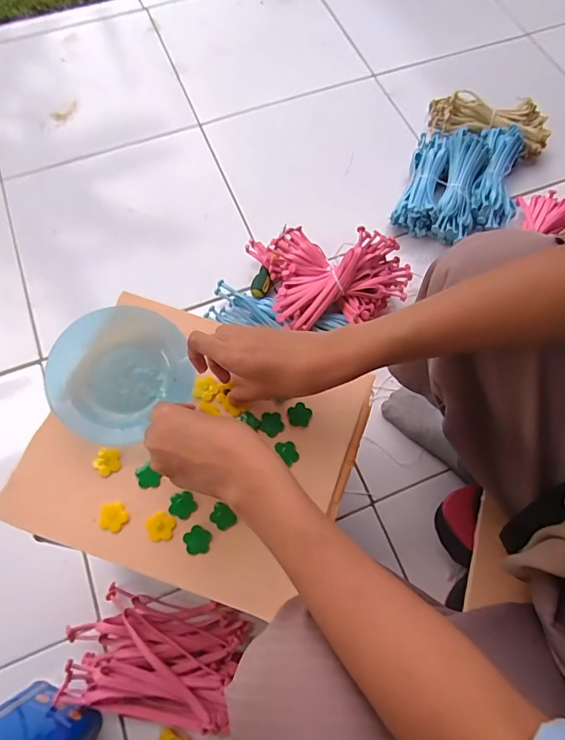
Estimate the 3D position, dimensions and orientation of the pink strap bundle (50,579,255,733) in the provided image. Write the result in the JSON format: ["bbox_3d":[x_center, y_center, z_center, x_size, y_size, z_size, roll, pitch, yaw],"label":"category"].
[{"bbox_3d":[-0.156,0.356,0.527,0.215,0.040,0.131,9,70,2],"label":"pink strap bundle"}]

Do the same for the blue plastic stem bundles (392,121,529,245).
[{"bbox_3d":[0.329,-0.345,0.774,0.198,0.061,0.248,20,70,6],"label":"blue plastic stem bundles"}]

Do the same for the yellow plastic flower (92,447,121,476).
[{"bbox_3d":[-0.160,0.083,0.392,0.024,0.006,0.023,0,70,-1],"label":"yellow plastic flower"}]

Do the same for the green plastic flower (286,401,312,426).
[{"bbox_3d":[0.017,0.043,0.412,0.022,0.006,0.022,0,70,-1],"label":"green plastic flower"}]

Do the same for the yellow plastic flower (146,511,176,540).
[{"bbox_3d":[-0.106,0.137,0.376,0.024,0.004,0.024,0,70,-1],"label":"yellow plastic flower"}]

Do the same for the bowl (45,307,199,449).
[{"bbox_3d":[-0.151,0.001,0.402,0.126,0.033,0.113,-45,104,-11],"label":"bowl"}]

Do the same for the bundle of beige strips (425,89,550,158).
[{"bbox_3d":[0.400,-0.481,0.835,0.225,0.061,0.074,16,70,5],"label":"bundle of beige strips"}]

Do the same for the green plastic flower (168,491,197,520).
[{"bbox_3d":[-0.089,0.120,0.383,0.025,0.004,0.023,0,70,-1],"label":"green plastic flower"}]

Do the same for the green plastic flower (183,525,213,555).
[{"bbox_3d":[-0.075,0.149,0.377,0.023,0.004,0.023,11,70,3],"label":"green plastic flower"}]

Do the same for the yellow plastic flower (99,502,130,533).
[{"bbox_3d":[-0.150,0.130,0.379,0.024,0.004,0.025,0,70,-1],"label":"yellow plastic flower"}]

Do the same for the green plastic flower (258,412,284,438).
[{"bbox_3d":[-0.010,0.052,0.412,0.022,0.004,0.023,15,70,4],"label":"green plastic flower"}]

